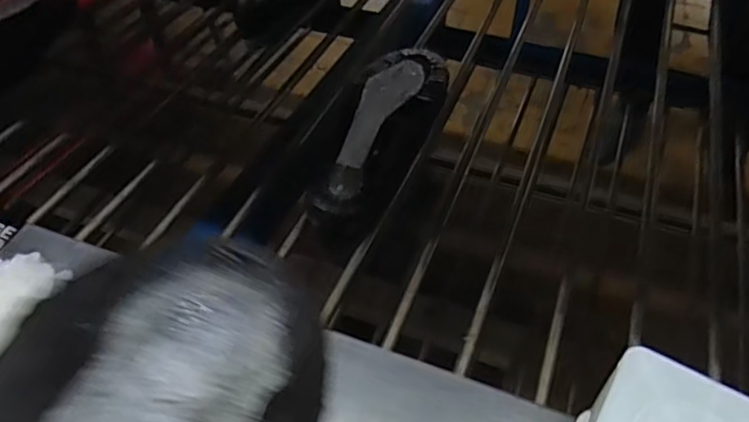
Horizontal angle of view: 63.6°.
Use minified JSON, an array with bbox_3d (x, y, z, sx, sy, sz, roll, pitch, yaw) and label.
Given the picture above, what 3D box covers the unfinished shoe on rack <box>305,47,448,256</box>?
[{"bbox_3d":[0.005,-0.076,0.643,0.084,0.071,0.289,18,49,16],"label":"unfinished shoe on rack"}]

